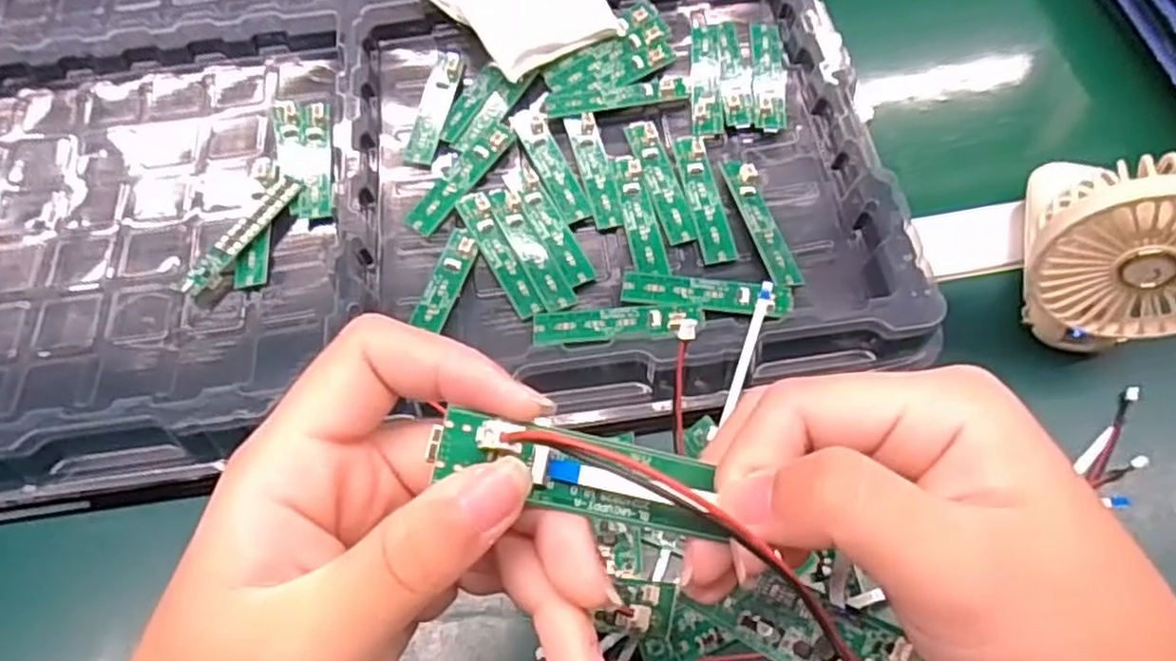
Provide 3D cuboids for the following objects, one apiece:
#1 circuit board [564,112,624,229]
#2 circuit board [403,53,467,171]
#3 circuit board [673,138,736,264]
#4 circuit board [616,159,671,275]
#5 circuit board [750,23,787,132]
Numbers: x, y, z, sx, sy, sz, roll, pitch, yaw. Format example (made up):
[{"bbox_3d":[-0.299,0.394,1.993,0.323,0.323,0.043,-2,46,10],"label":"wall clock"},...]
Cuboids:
[{"bbox_3d":[0.005,-0.091,0.423,0.018,0.007,0.077,-13,62,-4],"label":"circuit board"},{"bbox_3d":[-0.090,-0.135,0.446,0.018,0.006,0.089,10,66,0],"label":"circuit board"},{"bbox_3d":[0.063,-0.072,0.406,0.017,0.007,0.080,-10,62,-2],"label":"circuit board"},{"bbox_3d":[0.028,-0.063,0.405,0.018,0.004,0.080,-9,62,-2],"label":"circuit board"},{"bbox_3d":[0.106,-0.153,0.440,0.018,0.004,0.083,2,62,4],"label":"circuit board"}]

